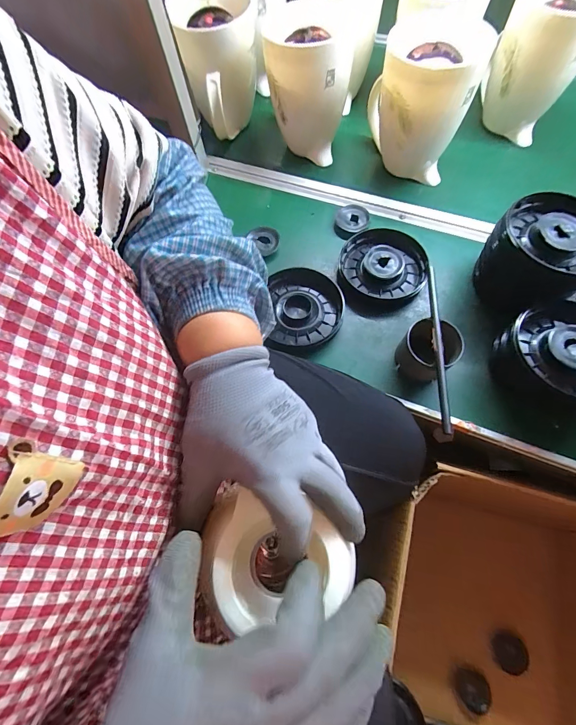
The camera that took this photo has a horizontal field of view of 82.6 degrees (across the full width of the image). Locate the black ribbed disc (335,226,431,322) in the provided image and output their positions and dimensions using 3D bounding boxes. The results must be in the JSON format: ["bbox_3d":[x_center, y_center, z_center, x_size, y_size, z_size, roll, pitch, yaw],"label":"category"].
[{"bbox_3d":[0.152,-0.146,0.527,0.137,0.033,0.144,-1,66,1],"label":"black ribbed disc"}]

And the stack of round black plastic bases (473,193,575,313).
[{"bbox_3d":[0.351,-0.143,0.467,0.141,0.112,0.128,41,73,18],"label":"stack of round black plastic bases"}]

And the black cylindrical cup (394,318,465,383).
[{"bbox_3d":[0.197,-0.018,0.460,0.071,0.063,0.071,-1,66,1],"label":"black cylindrical cup"}]

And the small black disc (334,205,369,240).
[{"bbox_3d":[0.109,-0.241,0.570,0.057,0.019,0.071,15,67,8],"label":"small black disc"}]

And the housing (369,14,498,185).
[{"bbox_3d":[0.210,-0.407,0.538,0.147,0.188,0.141,27,69,13],"label":"housing"}]

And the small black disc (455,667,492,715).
[{"bbox_3d":[0.358,0.635,0.634,0.057,0.015,0.061,-10,39,23],"label":"small black disc"}]

